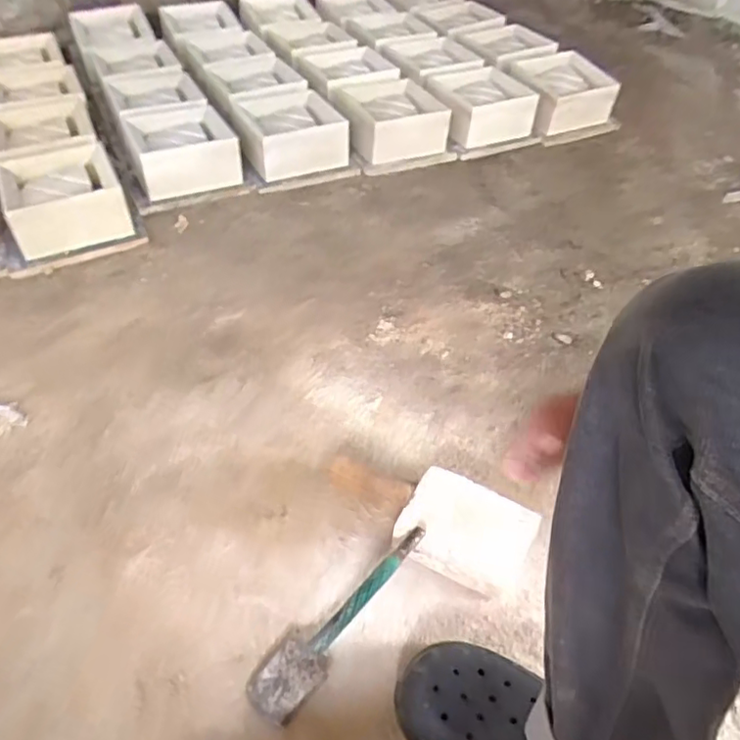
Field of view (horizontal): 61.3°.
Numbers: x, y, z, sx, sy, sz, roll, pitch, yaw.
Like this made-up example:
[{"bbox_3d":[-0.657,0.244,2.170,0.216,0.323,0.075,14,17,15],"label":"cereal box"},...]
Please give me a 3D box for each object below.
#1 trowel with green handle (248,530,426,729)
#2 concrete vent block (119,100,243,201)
[{"bbox_3d":[-0.030,0.261,0.664,0.061,0.028,0.238,36,71,29],"label":"trowel with green handle"},{"bbox_3d":[-0.400,-0.460,1.311,0.193,0.109,0.235,-21,50,-22],"label":"concrete vent block"}]

